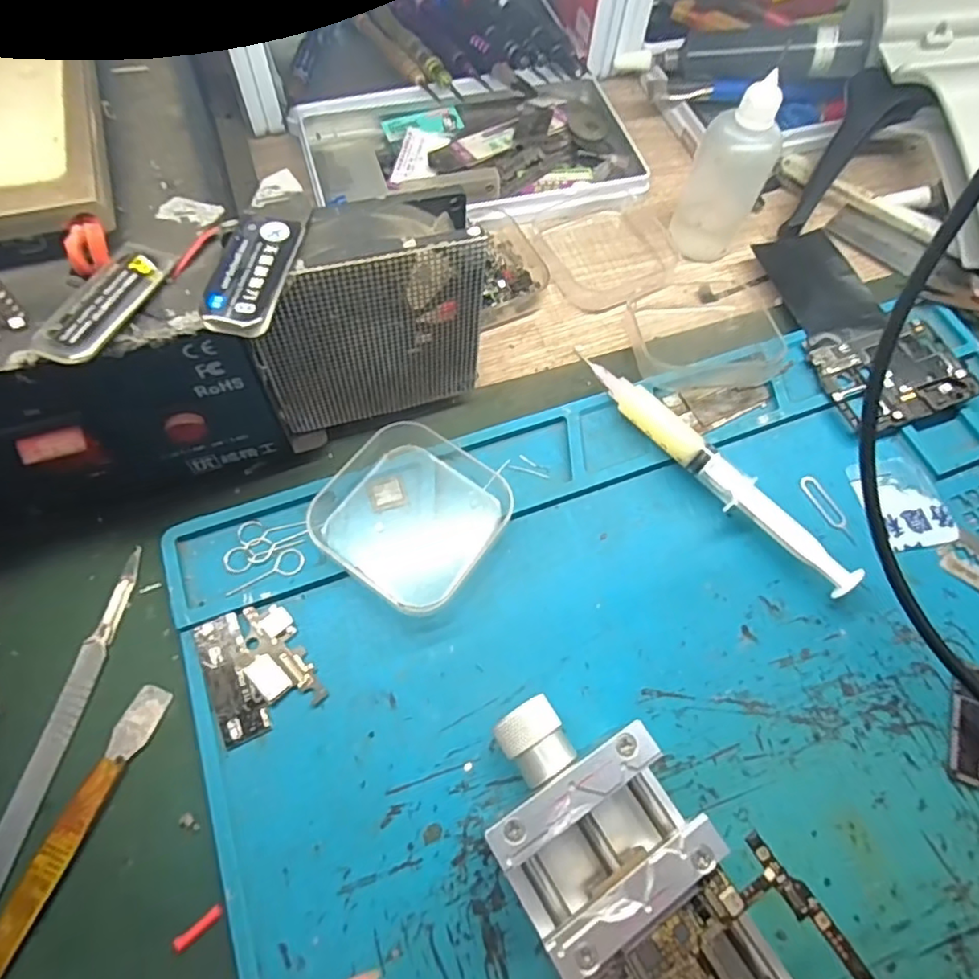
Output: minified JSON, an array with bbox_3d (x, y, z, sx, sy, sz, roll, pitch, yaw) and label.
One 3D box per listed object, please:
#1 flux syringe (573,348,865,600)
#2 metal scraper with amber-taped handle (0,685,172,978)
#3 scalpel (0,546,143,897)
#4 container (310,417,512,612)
[{"bbox_3d":[0.089,-0.009,0.245,0.014,0.016,0.137,-39,73,-19],"label":"flux syringe"},{"bbox_3d":[-0.135,0.119,0.178,0.012,0.004,0.119,20,65,6],"label":"metal scraper with amber-taped handle"},{"bbox_3d":[-0.143,0.082,0.197,0.010,0.004,0.128,10,65,1],"label":"scalpel"},{"bbox_3d":[-0.030,0.007,0.229,0.065,0.018,0.064,32,67,11],"label":"container"}]

